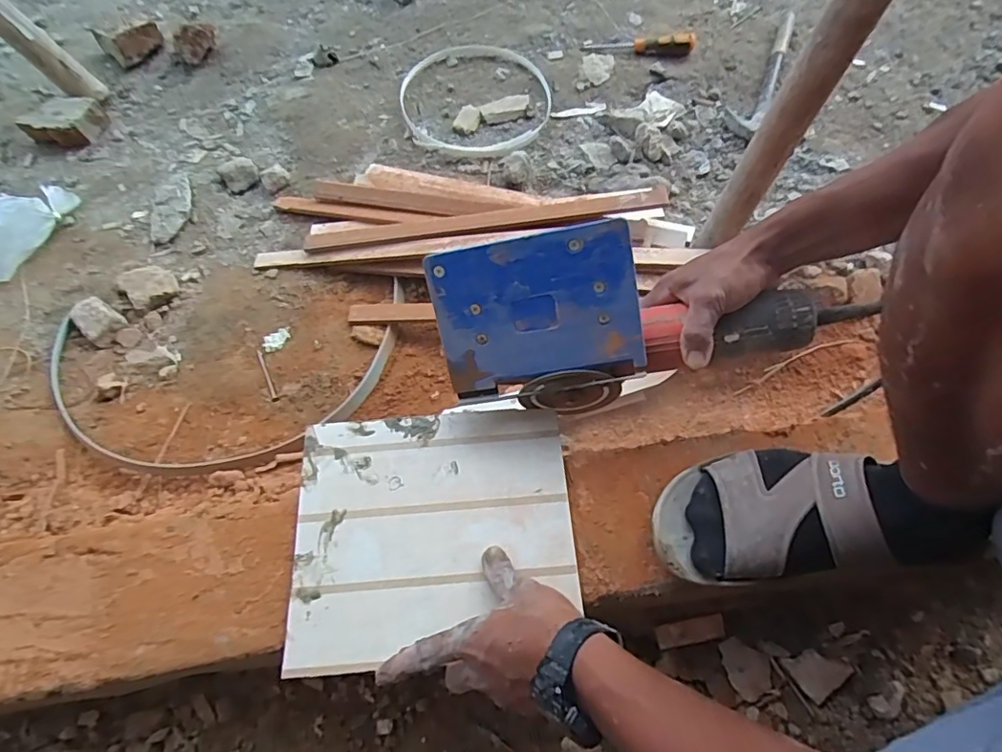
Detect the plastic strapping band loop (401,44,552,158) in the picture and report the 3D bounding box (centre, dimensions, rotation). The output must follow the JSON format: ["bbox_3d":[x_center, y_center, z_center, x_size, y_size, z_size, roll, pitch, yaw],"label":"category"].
[{"bbox_3d":[-0.042,-0.487,0.953,0.259,0.014,0.279,0,64,0],"label":"plastic strapping band loop"}]

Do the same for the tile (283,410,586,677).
[{"bbox_3d":[-0.061,0.135,0.492,0.244,0.009,0.213,-4,64,-2],"label":"tile"}]

